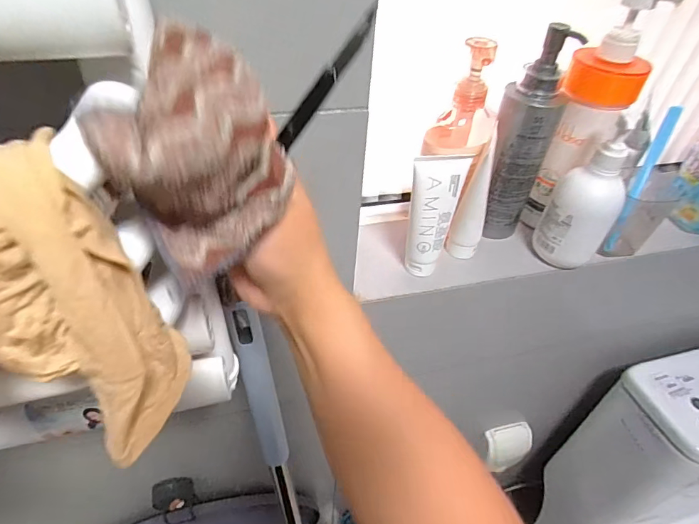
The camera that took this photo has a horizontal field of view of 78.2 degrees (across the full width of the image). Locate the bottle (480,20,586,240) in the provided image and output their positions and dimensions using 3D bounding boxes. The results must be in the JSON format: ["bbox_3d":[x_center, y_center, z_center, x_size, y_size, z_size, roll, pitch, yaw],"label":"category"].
[{"bbox_3d":[0.196,-0.131,0.496,0.068,0.239,0.064,20,47,16],"label":"bottle"}]

